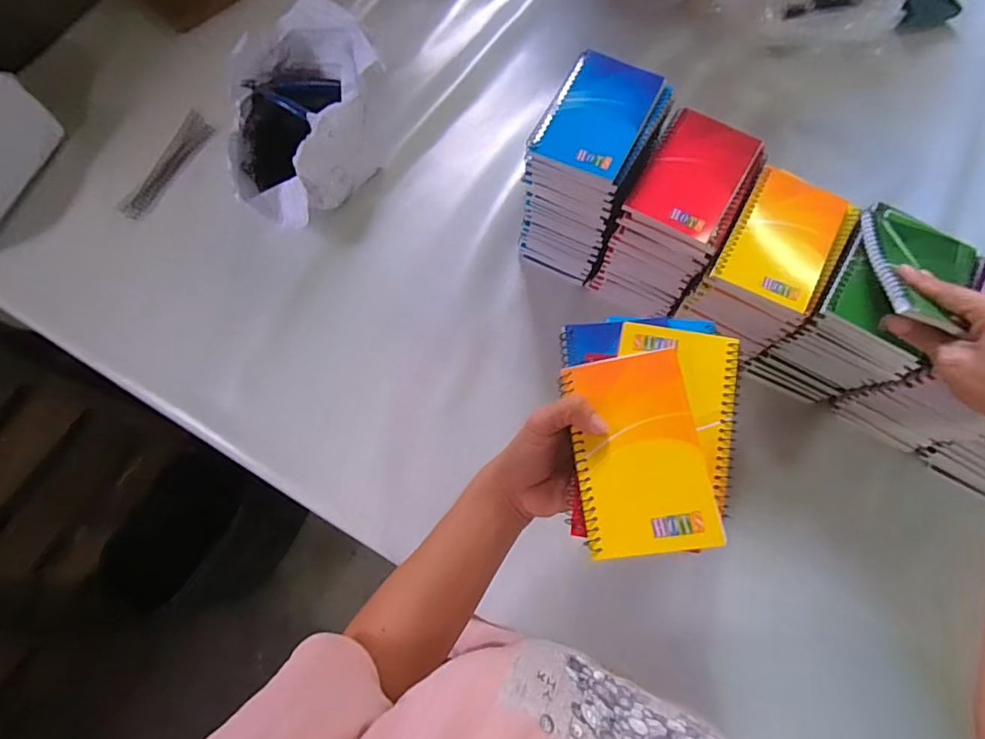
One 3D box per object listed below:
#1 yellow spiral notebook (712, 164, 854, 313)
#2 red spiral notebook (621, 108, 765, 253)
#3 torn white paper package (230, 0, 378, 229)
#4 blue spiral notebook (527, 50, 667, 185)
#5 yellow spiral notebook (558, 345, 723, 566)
[{"bbox_3d":[0.259,-0.119,0.447,0.081,0.008,0.125,28,75,9],"label":"yellow spiral notebook"},{"bbox_3d":[0.189,-0.181,0.467,0.087,0.011,0.124,28,75,9],"label":"red spiral notebook"},{"bbox_3d":[-0.225,-0.292,0.608,0.158,0.116,0.245,17,76,7],"label":"torn white paper package"},{"bbox_3d":[0.097,-0.235,0.462,0.087,0.016,0.124,26,75,9],"label":"blue spiral notebook"},{"bbox_3d":[0.096,0.053,0.333,0.081,0.004,0.129,-11,67,11],"label":"yellow spiral notebook"}]

